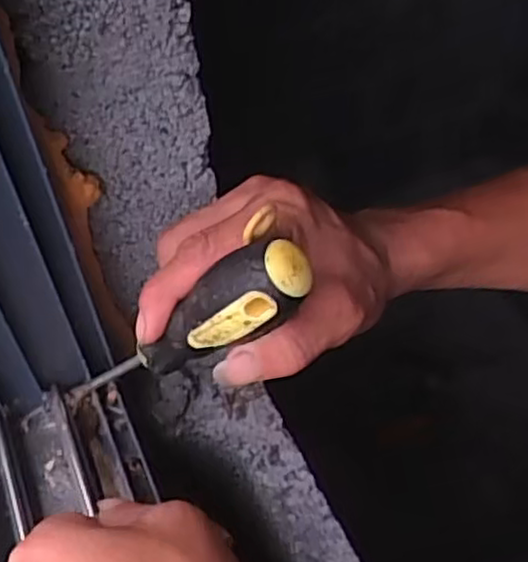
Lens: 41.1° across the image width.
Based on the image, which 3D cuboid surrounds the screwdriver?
[{"bbox_3d":[-0.039,0.023,0.316,0.025,0.153,0.035,35,45,-21],"label":"screwdriver"}]

